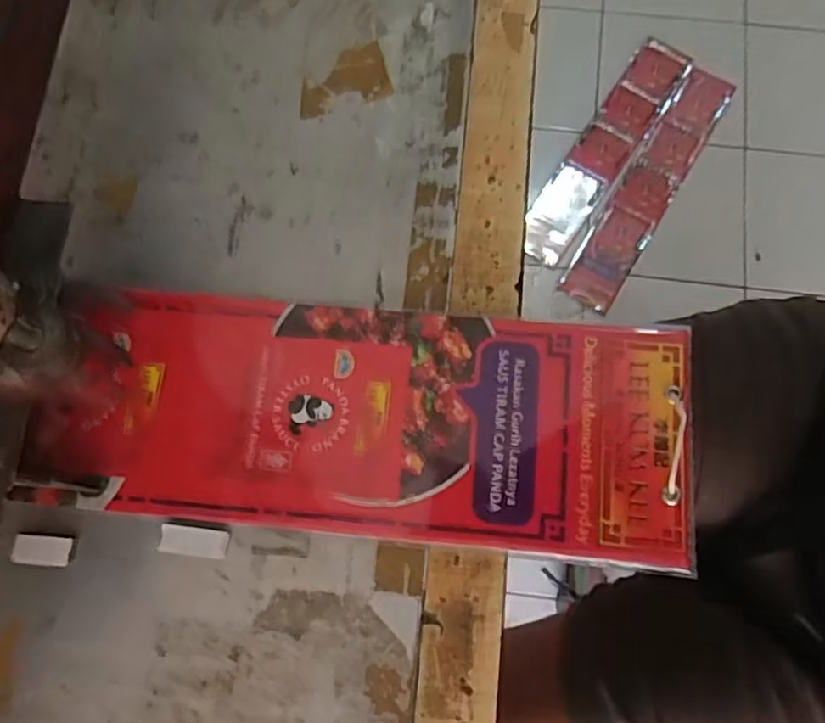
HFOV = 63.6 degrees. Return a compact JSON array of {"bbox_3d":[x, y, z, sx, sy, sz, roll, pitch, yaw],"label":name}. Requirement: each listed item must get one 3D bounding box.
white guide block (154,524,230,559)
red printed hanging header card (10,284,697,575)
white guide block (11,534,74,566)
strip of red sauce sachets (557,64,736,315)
[{"bbox_3d":[-0.096,0.079,0.293,0.028,0.006,0.012,7,76,3],"label":"white guide block"},{"bbox_3d":[-0.020,0.024,0.302,0.285,0.010,0.105,4,75,4],"label":"red printed hanging header card"},{"bbox_3d":[-0.163,0.083,0.293,0.025,0.007,0.013,6,76,3],"label":"white guide block"},{"bbox_3d":[0.466,-0.348,1.312,0.103,0.012,0.564,31,78,9],"label":"strip of red sauce sachets"}]

